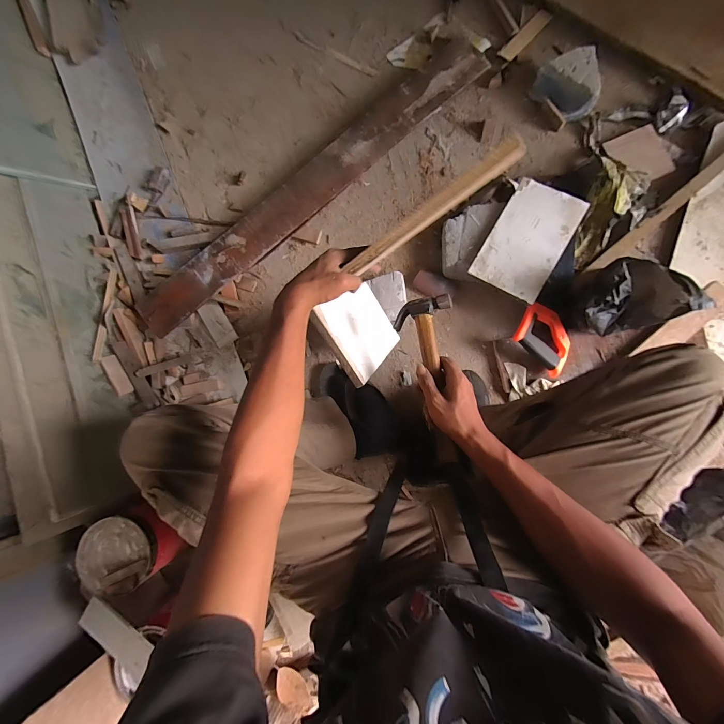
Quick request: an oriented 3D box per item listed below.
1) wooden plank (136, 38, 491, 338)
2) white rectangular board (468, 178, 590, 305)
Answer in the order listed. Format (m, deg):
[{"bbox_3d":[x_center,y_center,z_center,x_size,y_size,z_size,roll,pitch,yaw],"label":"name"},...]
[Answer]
[{"bbox_3d":[-0.145,-0.446,0.821,1.075,0.050,0.164,-40,81,-1],"label":"wooden plank"},{"bbox_3d":[0.354,-0.263,0.686,0.149,0.016,0.246,31,88,11],"label":"white rectangular board"}]

